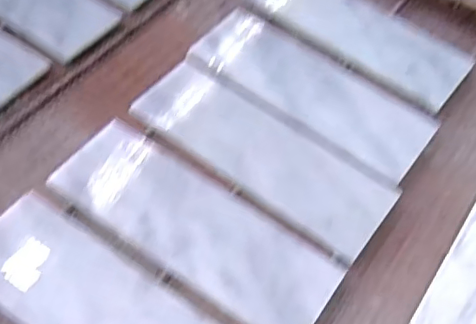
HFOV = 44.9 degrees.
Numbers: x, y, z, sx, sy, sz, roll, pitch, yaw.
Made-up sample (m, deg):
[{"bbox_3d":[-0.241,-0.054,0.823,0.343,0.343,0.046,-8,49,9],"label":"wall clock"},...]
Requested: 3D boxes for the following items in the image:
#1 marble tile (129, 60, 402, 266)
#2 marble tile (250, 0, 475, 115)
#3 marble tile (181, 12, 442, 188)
[{"bbox_3d":[0.024,-0.012,0.660,0.306,0.011,0.113,34,59,17],"label":"marble tile"},{"bbox_3d":[0.163,-0.185,0.800,0.310,0.012,0.129,34,60,18],"label":"marble tile"},{"bbox_3d":[0.089,-0.093,0.724,0.309,0.011,0.127,33,59,17],"label":"marble tile"}]

